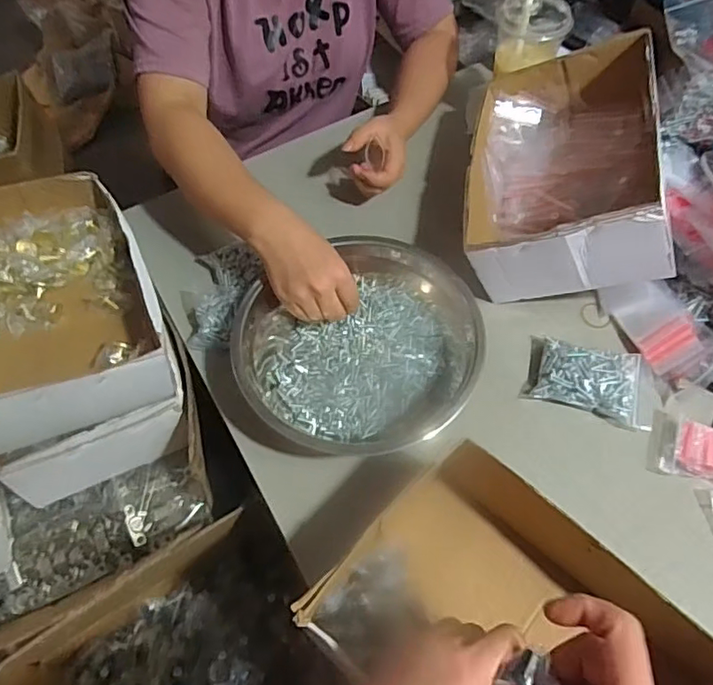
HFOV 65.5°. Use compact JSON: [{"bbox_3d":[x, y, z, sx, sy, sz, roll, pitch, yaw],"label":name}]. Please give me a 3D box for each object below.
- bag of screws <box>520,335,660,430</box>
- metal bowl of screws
[{"bbox_3d":[0.257,0.039,0.588,0.128,0.030,0.078,17,62,12],"label":"bag of screws"},{"bbox_3d":[0.000,0.001,0.594,0.249,0.068,0.246,-1,60,2],"label":"metal bowl of screws"}]

